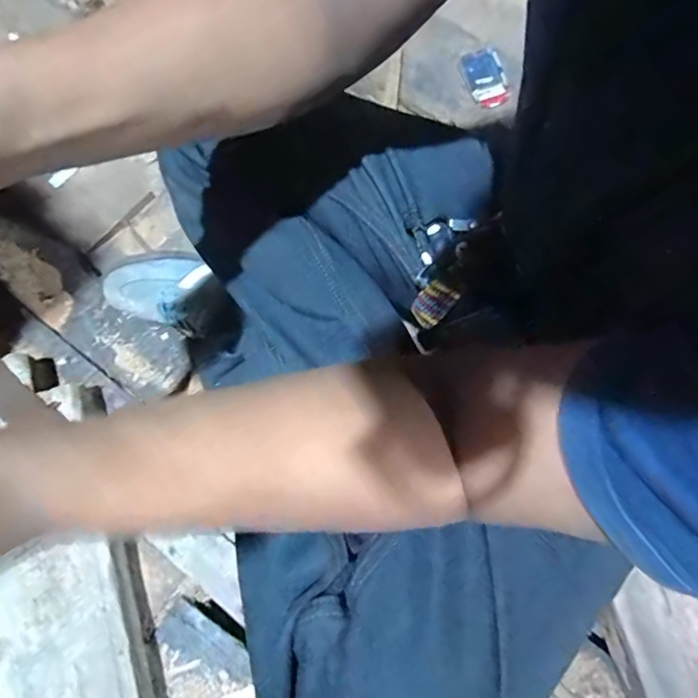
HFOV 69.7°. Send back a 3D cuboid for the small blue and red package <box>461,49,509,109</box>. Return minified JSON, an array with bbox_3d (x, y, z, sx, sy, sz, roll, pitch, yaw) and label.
[{"bbox_3d":[0.213,-0.420,0.778,0.058,0.013,0.101,-11,76,-7],"label":"small blue and red package"}]

